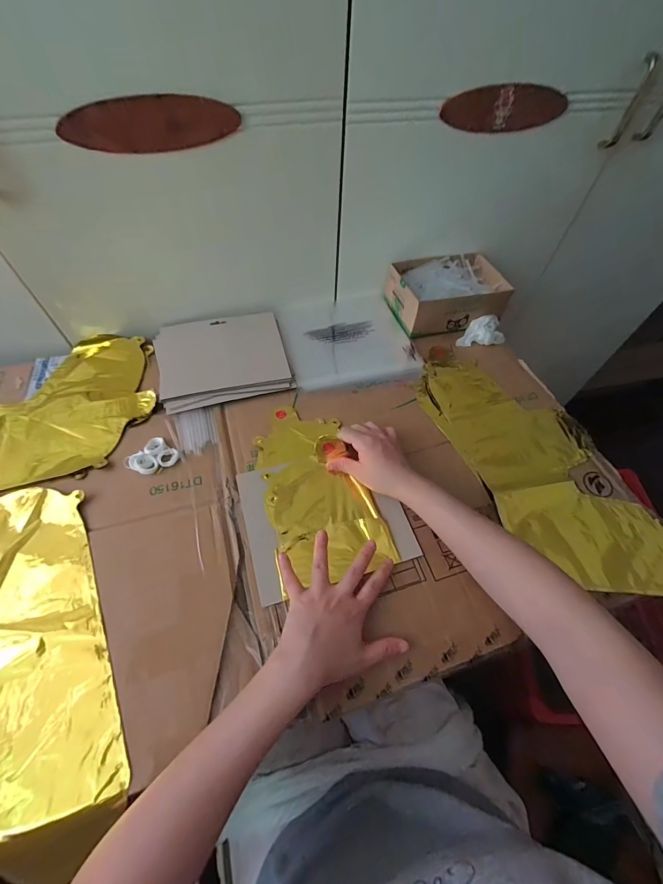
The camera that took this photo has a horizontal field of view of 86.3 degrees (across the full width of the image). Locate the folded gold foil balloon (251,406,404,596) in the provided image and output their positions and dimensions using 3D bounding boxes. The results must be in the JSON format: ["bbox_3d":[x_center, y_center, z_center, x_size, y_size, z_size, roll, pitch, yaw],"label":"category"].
[{"bbox_3d":[-0.022,0.047,0.460,0.136,0.028,0.244,-13,59,-11],"label":"folded gold foil balloon"}]

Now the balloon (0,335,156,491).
[{"bbox_3d":[-0.464,-0.039,0.502,0.392,0.024,0.258,-12,59,-10],"label":"balloon"}]

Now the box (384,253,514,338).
[{"bbox_3d":[0.207,-0.271,0.645,0.184,0.064,0.138,-15,59,-12],"label":"box"}]

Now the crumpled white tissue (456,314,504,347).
[{"bbox_3d":[0.261,-0.193,0.613,0.080,0.032,0.049,-4,58,-5],"label":"crumpled white tissue"}]

